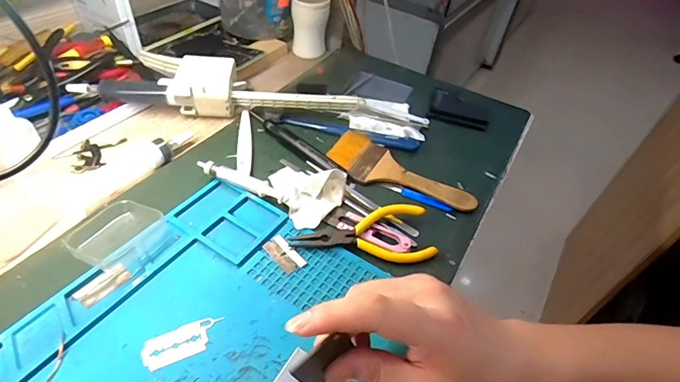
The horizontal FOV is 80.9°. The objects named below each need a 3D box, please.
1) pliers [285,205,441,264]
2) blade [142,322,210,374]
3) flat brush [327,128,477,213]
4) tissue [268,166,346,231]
[{"bbox_3d":[0.021,0.039,0.359,0.124,0.015,0.057,-1,46,-9],"label":"pliers"},{"bbox_3d":[-0.117,0.108,0.281,0.041,0.004,0.024,-17,50,-23],"label":"blade"},{"bbox_3d":[0.066,-0.020,0.428,0.161,0.009,0.065,25,48,17],"label":"flat brush"},{"bbox_3d":[-0.039,-0.006,0.387,0.076,0.030,0.060,31,49,22],"label":"tissue"}]

